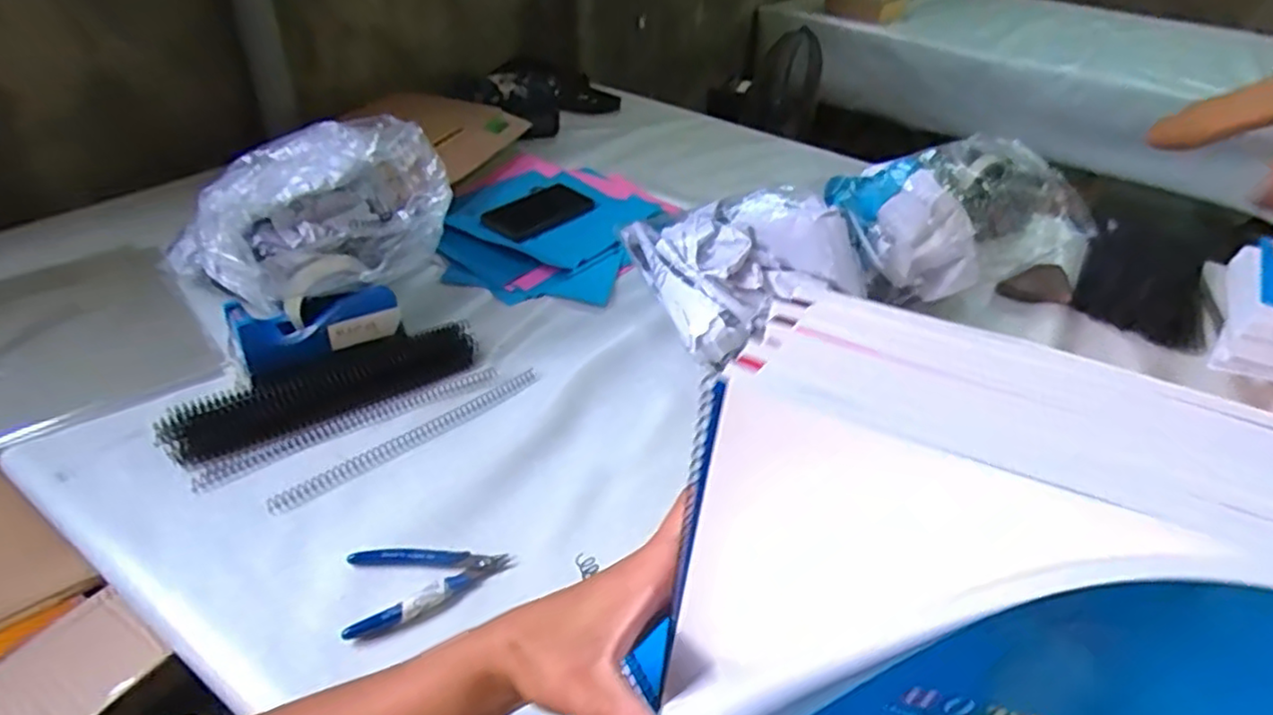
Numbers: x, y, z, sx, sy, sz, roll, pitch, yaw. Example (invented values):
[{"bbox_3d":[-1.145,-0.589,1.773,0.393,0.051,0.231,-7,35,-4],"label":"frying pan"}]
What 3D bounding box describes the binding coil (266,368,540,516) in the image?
[{"bbox_3d":[-0.209,0.073,0.643,0.276,0.012,0.018,-28,49,-37],"label":"binding coil"}]

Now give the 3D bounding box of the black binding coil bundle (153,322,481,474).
[{"bbox_3d":[-0.302,0.023,0.664,0.291,0.033,0.076,-25,47,-31],"label":"black binding coil bundle"}]

